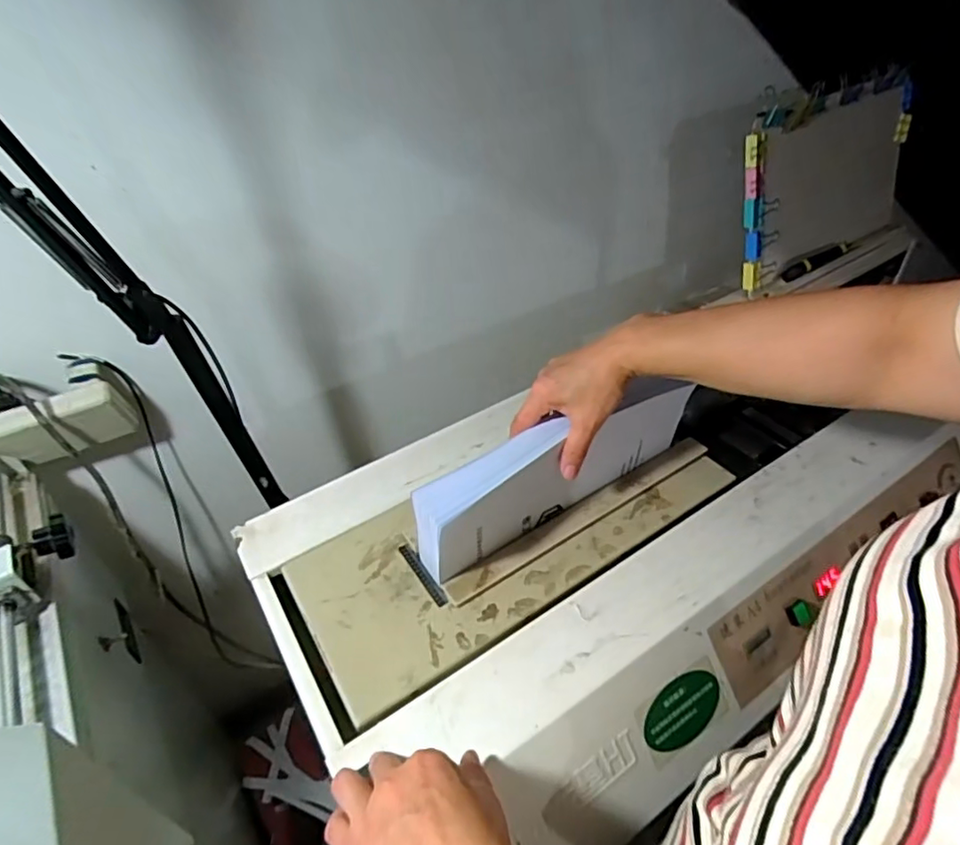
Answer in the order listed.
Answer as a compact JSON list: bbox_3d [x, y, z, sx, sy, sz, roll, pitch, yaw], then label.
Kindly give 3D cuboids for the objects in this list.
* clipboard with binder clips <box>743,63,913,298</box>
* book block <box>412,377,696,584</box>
[{"bbox_3d":[0.544,-0.382,0.894,0.389,0.246,0.019,-29,30,-19],"label":"clipboard with binder clips"},{"bbox_3d":[0.079,0.046,0.556,0.314,0.111,0.042,-23,44,-24],"label":"book block"}]

